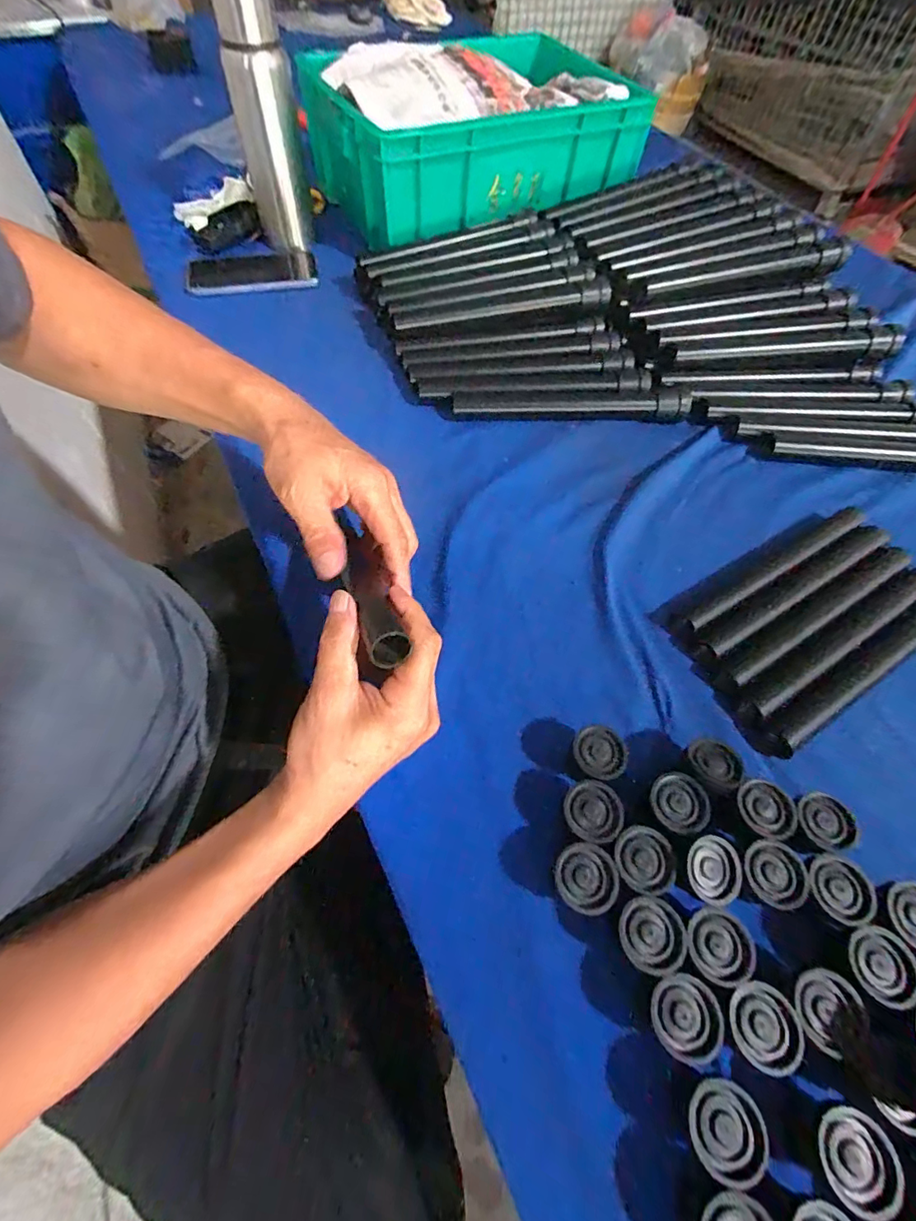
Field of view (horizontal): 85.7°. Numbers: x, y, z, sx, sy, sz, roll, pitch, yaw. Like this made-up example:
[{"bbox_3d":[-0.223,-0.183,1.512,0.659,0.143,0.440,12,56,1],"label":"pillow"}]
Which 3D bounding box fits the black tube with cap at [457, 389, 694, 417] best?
[{"bbox_3d":[0.119,-0.219,0.522,0.246,0.022,0.027,-1,59,-2],"label":"black tube with cap"}]

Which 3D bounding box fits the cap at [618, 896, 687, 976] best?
[{"bbox_3d":[0.104,0.180,0.275,0.034,0.026,0.034,1,59,-1],"label":"cap"}]

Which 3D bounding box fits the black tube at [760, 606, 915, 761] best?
[{"bbox_3d":[0.309,0.042,0.372,0.216,0.018,0.025,-28,64,-17],"label":"black tube"}]

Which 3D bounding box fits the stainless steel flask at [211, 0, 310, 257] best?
[{"bbox_3d":[-0.226,-0.570,0.585,0.066,0.244,0.058,-14,60,-10],"label":"stainless steel flask"}]

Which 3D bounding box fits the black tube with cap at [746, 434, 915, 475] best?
[{"bbox_3d":[0.430,-0.155,0.494,0.257,0.028,0.025,7,59,3],"label":"black tube with cap"}]

